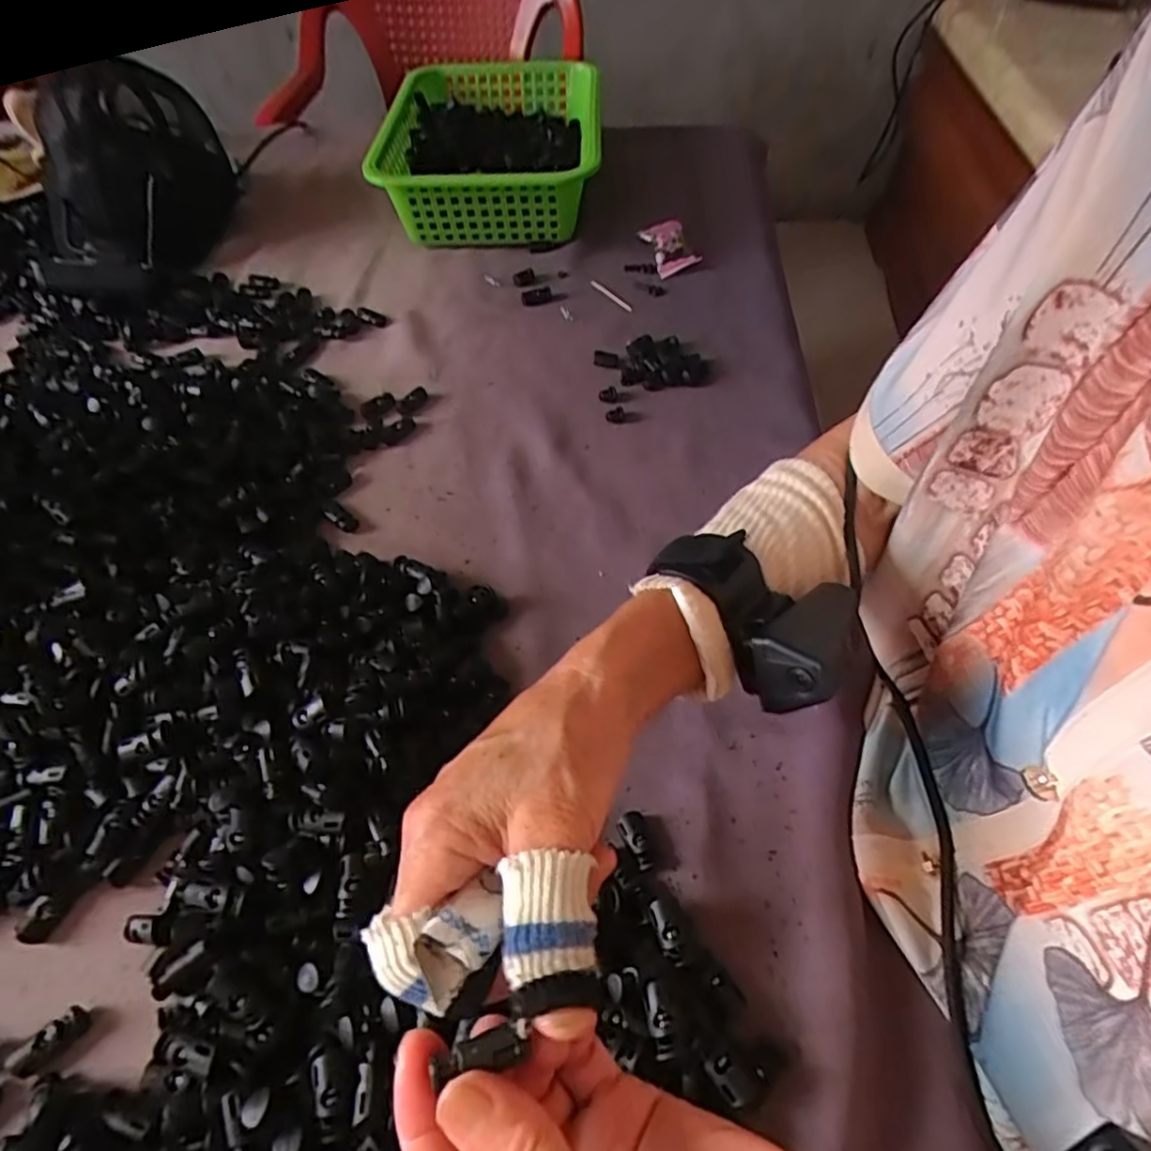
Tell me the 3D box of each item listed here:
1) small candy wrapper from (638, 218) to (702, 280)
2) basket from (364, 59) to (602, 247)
[{"bbox_3d":[0.093,-0.321,0.640,0.046,0.023,0.061,-21,56,-14],"label":"small candy wrapper"},{"bbox_3d":[-0.086,-0.464,0.712,0.202,0.089,0.347,0,54,1],"label":"basket"}]

